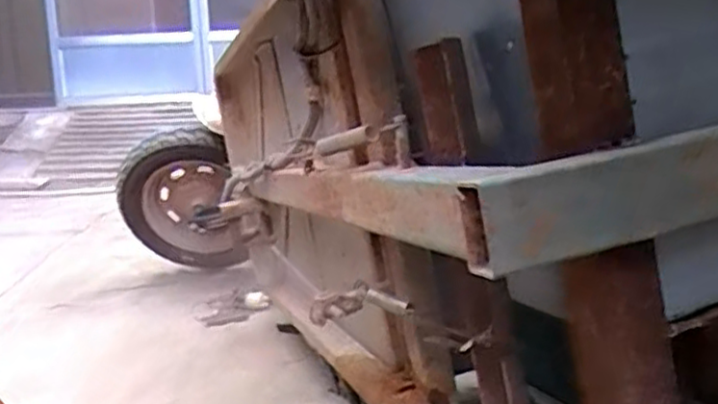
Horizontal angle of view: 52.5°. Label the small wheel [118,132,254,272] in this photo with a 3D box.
[{"bbox_3d":[-0.401,0.002,1.672,0.347,0.309,0.098,1,12,26],"label":"small wheel"}]

